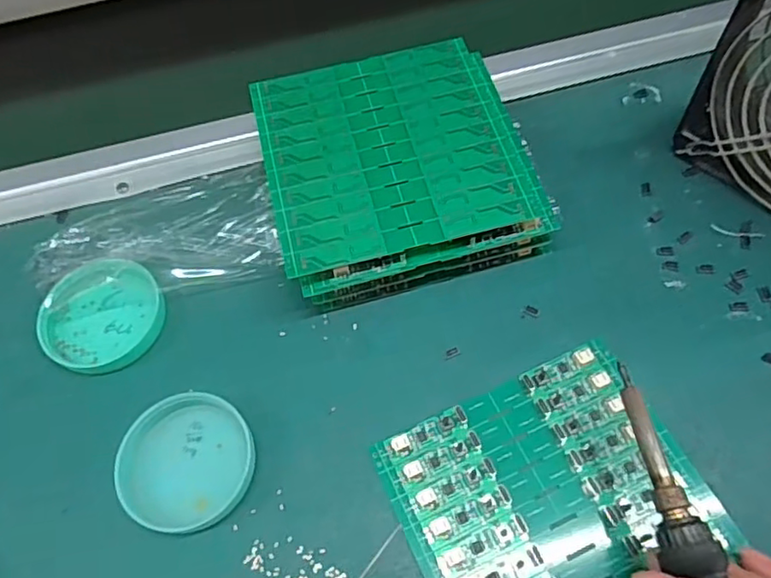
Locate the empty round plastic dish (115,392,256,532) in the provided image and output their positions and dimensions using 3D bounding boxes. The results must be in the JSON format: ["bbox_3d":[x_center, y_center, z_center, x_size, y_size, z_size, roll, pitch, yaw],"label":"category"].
[{"bbox_3d":[-0.098,0.083,0.293,0.062,0.012,0.065,-2,61,3],"label":"empty round plastic dish"}]

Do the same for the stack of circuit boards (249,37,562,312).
[{"bbox_3d":[0.007,-0.072,0.354,0.145,0.043,0.142,-15,61,-4],"label":"stack of circuit boards"}]

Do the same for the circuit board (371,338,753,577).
[{"bbox_3d":[0.082,0.107,0.271,0.132,0.006,0.138,-23,62,-9],"label":"circuit board"}]

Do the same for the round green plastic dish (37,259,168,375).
[{"bbox_3d":[-0.159,0.015,0.334,0.061,0.014,0.066,-2,61,3],"label":"round green plastic dish"}]

